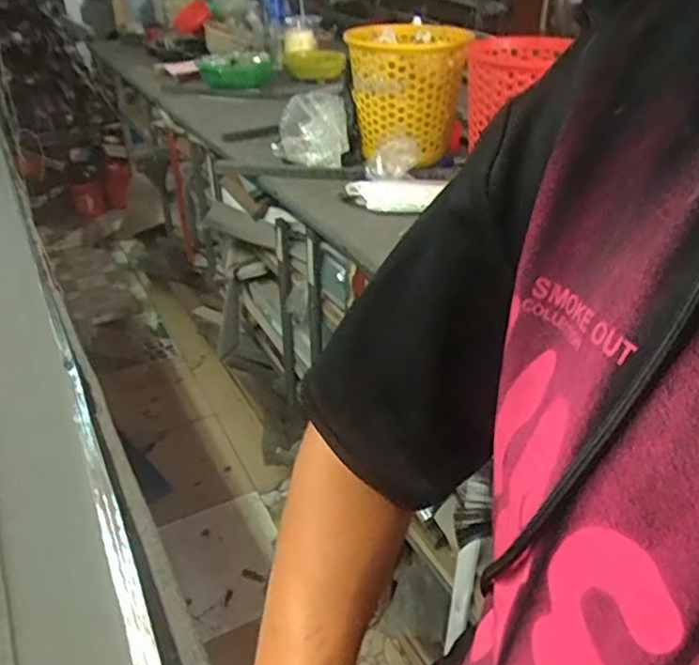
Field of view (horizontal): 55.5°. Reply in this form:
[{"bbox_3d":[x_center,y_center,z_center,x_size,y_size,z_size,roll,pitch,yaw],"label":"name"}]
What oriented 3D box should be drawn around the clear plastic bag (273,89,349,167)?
[{"bbox_3d":[-0.078,-0.407,1.325,0.149,0.122,0.100,-2,33,-5],"label":"clear plastic bag"}]

